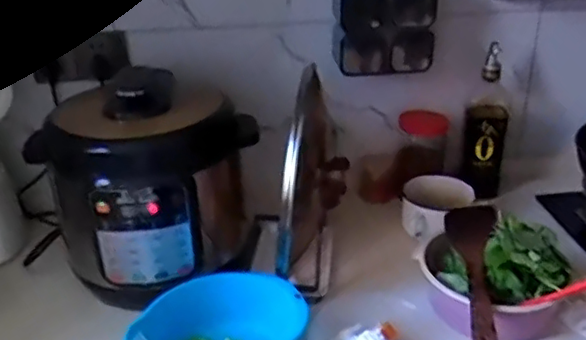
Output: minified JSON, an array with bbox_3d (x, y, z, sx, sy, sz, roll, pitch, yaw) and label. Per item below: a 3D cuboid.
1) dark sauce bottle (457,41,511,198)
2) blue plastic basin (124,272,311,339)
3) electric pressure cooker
[{"bbox_3d":[0.381,-0.088,1.216,0.083,0.289,0.081,9,28,20],"label":"dark sauce bottle"},{"bbox_3d":[-0.095,0.229,0.834,0.184,0.085,0.219,18,32,32],"label":"blue plastic basin"},{"bbox_3d":[-0.220,0.016,0.976,0.250,0.296,0.279,12,29,24],"label":"electric pressure cooker"}]

